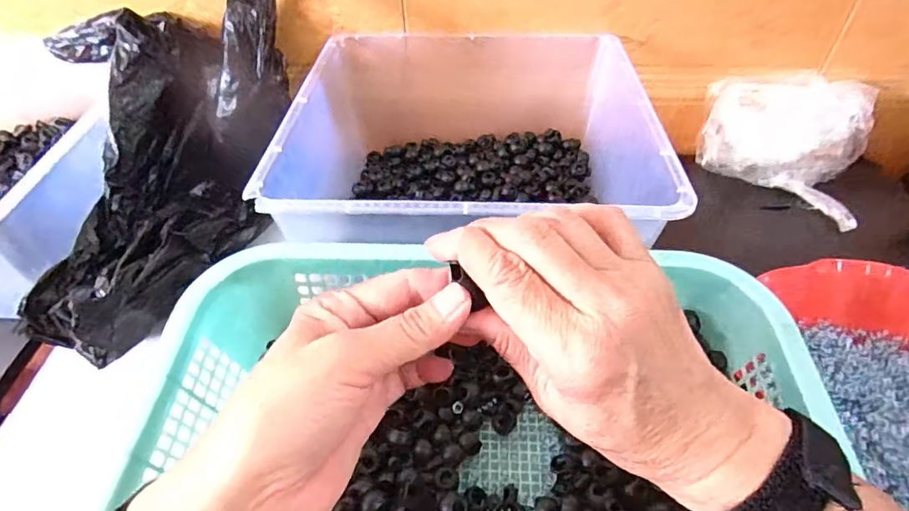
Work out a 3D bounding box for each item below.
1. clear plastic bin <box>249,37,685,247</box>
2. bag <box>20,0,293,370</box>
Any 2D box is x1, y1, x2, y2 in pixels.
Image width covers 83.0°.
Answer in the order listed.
[{"bbox_3d":[0.013,-0.096,0.483,0.293,0.135,0.305,1,47,2],"label":"clear plastic bin"},{"bbox_3d":[-0.292,-0.097,0.448,0.232,0.172,0.322,7,48,7],"label":"bag"}]

